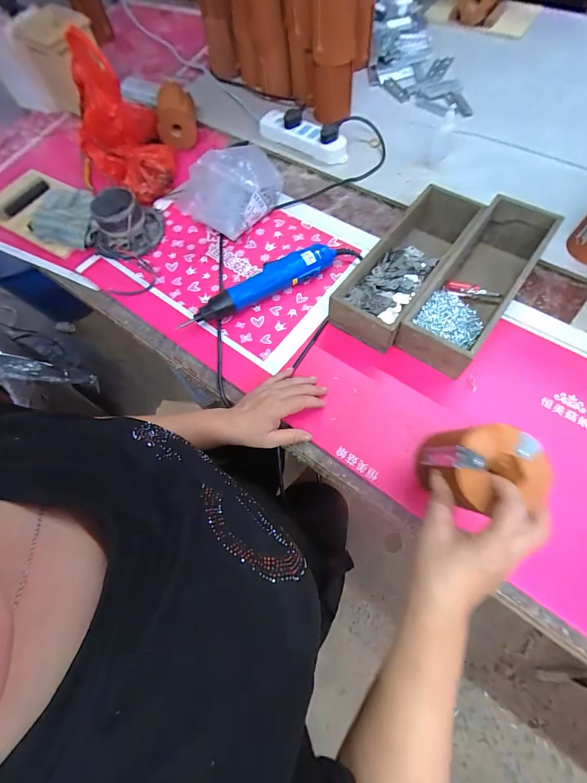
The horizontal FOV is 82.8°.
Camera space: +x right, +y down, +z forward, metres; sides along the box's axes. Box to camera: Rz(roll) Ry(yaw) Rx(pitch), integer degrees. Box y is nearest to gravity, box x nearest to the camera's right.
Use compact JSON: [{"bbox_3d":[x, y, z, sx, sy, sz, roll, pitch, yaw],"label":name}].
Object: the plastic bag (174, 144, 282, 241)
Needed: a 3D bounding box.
[{"bbox_3d":[-0.106,-0.341,0.557,0.183,0.120,0.118,-20,67,-4],"label":"plastic bag"}]

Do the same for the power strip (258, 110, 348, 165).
[{"bbox_3d":[0.012,-0.514,0.670,0.199,0.035,0.062,38,75,18],"label":"power strip"}]

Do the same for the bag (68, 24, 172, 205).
[{"bbox_3d":[-0.312,-0.477,0.582,0.133,0.200,0.163,-25,67,-6],"label":"bag"}]

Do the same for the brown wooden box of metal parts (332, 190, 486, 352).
[{"bbox_3d":[0.179,-0.200,0.518,0.100,0.066,0.293,33,73,17],"label":"brown wooden box of metal parts"}]

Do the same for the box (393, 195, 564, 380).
[{"bbox_3d":[0.268,-0.160,0.490,0.096,0.072,0.283,33,73,17],"label":"box"}]

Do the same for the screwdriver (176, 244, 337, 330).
[{"bbox_3d":[-0.053,-0.169,0.532,0.274,0.037,0.047,-28,67,-7],"label":"screwdriver"}]

